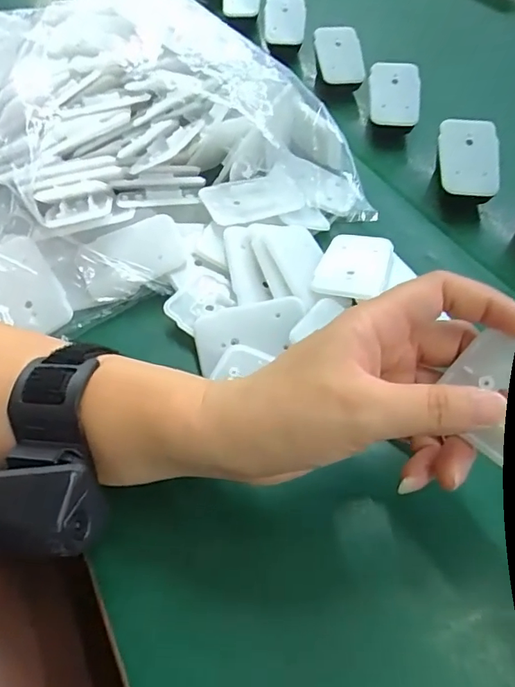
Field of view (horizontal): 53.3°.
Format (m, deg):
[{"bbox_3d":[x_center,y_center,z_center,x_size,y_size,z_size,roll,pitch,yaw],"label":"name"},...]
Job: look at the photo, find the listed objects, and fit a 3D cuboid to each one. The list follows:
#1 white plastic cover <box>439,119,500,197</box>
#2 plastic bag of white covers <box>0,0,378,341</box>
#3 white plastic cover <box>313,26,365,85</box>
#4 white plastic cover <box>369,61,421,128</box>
[{"bbox_3d":[0.159,-0.141,0.383,0.042,0.010,0.064,1,74,3],"label":"white plastic cover"},{"bbox_3d":[-0.123,-0.180,0.398,0.266,0.091,0.341,-30,58,-19],"label":"plastic bag of white covers"},{"bbox_3d":[0.081,-0.287,0.514,0.046,0.063,0.007,11,71,26],"label":"white plastic cover"},{"bbox_3d":[0.120,-0.219,0.448,0.042,0.008,0.063,1,79,12],"label":"white plastic cover"}]

